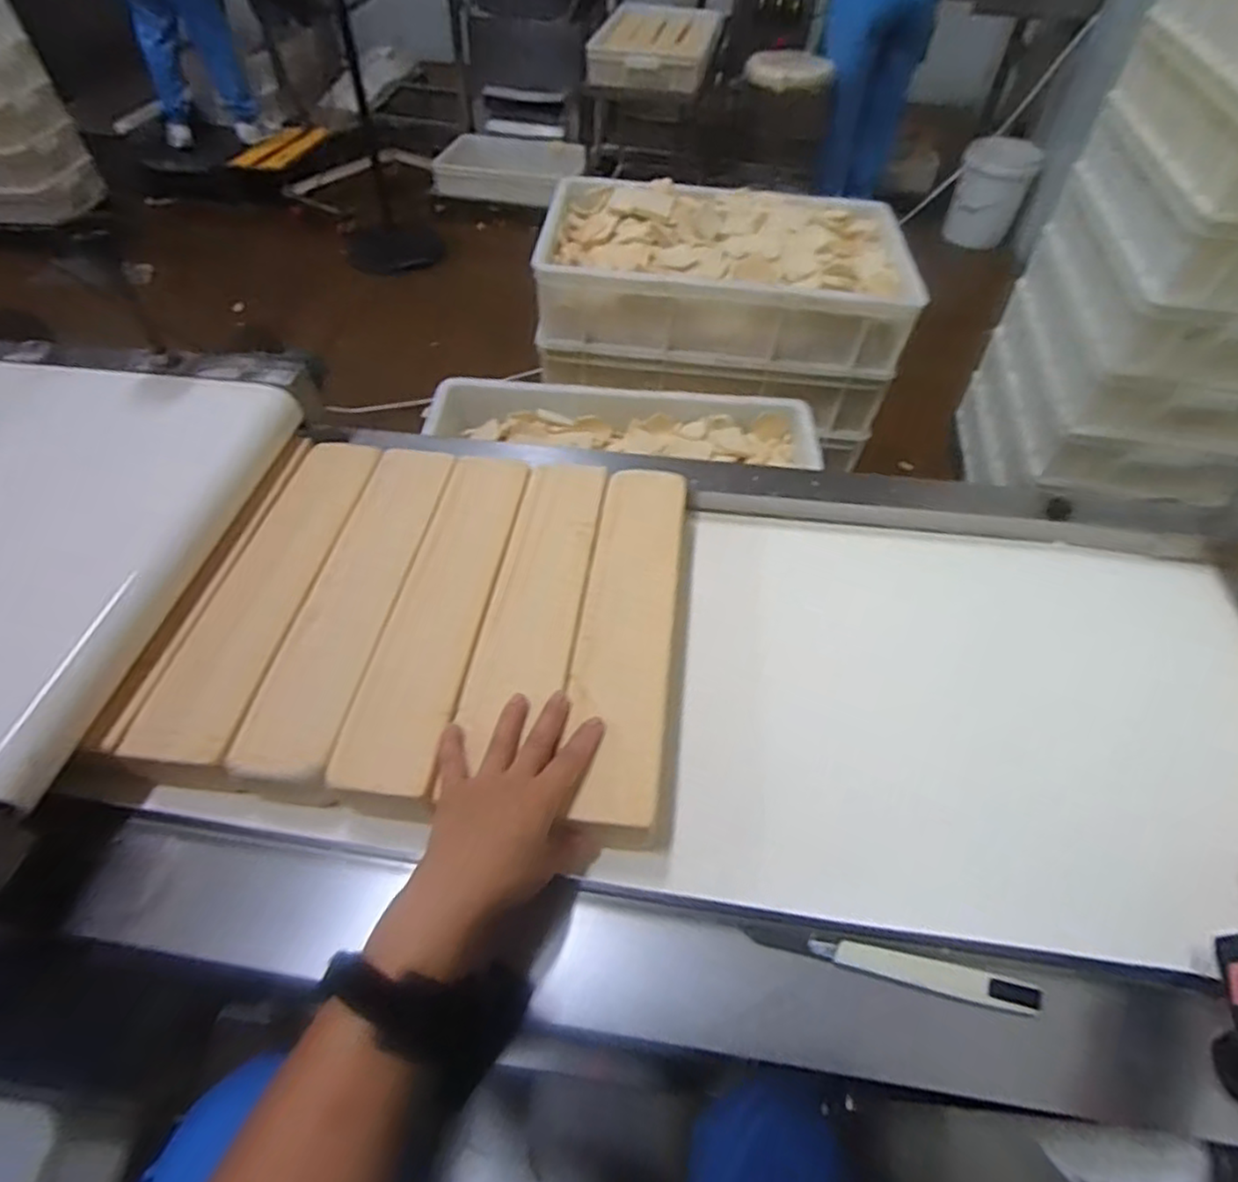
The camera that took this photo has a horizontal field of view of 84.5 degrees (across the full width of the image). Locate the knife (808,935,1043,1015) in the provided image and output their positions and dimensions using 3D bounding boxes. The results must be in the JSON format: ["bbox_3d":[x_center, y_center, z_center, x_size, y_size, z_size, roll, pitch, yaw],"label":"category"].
[{"bbox_3d":[0.199,0.249,0.448,0.141,0.013,0.019,12,51,8],"label":"knife"}]

